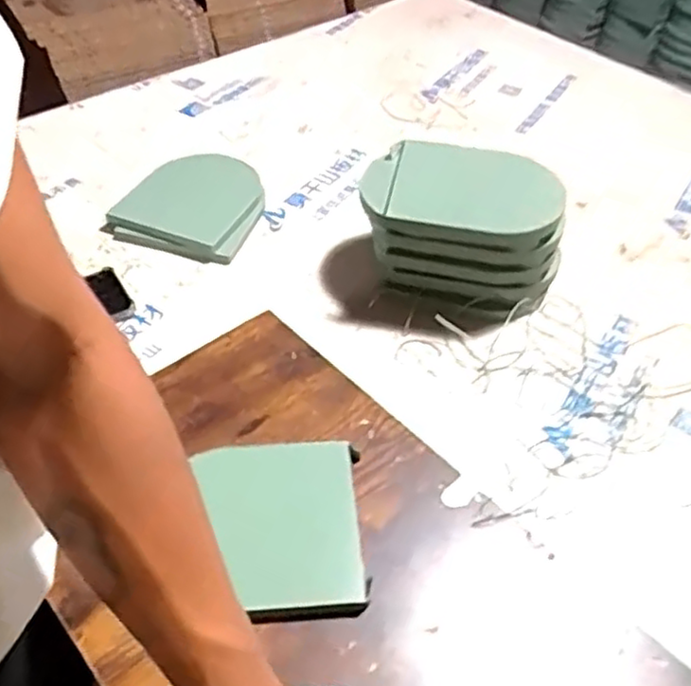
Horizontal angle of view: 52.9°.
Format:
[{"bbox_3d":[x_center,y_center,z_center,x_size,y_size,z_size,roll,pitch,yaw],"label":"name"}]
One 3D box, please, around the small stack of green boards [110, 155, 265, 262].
[{"bbox_3d":[-0.189,-0.174,0.866,0.170,0.033,0.175,11,47,10],"label":"small stack of green boards"}]

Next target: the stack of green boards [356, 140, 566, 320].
[{"bbox_3d":[0.124,-0.122,0.748,0.205,0.128,0.136,10,47,9],"label":"stack of green boards"}]

